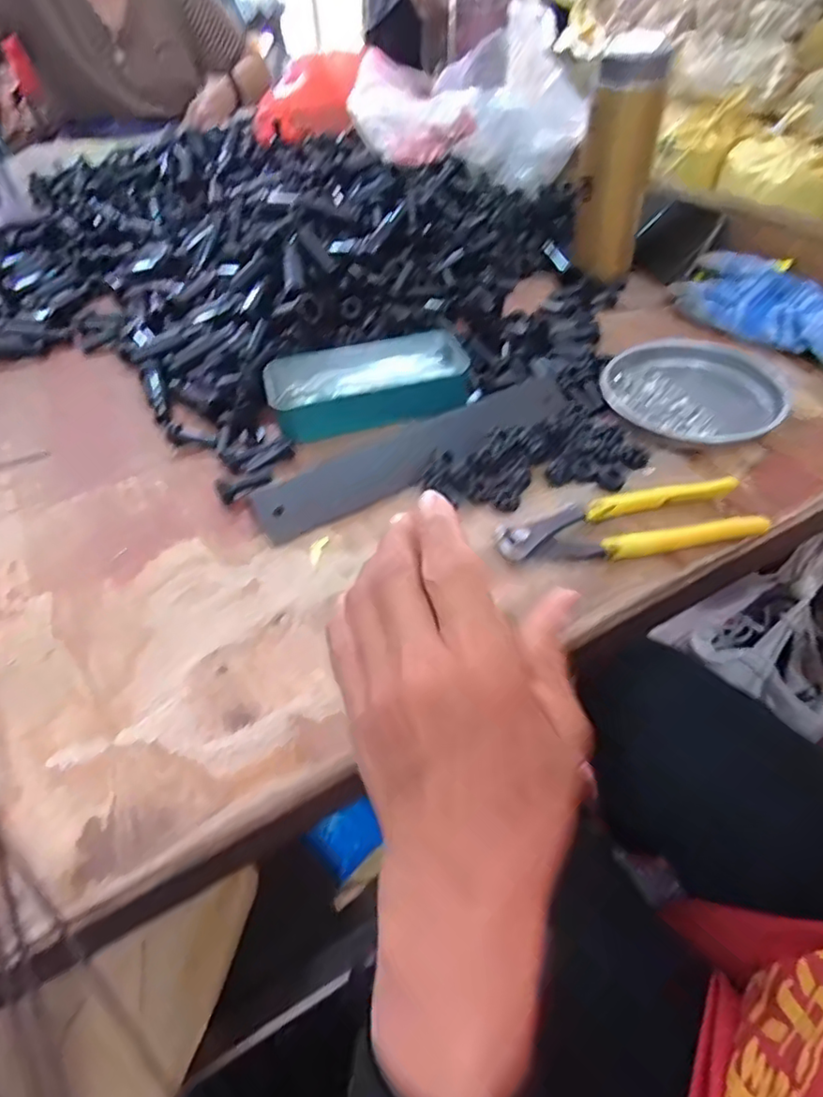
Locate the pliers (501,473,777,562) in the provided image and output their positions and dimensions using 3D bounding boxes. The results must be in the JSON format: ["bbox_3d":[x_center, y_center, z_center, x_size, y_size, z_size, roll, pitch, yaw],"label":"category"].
[{"bbox_3d":[0.136,-0.016,0.378,0.164,0.020,0.050,-4,50,-2],"label":"pliers"}]

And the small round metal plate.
[{"bbox_3d":[0.218,-0.120,0.466,0.126,0.025,0.128,-1,50,1],"label":"small round metal plate"}]

